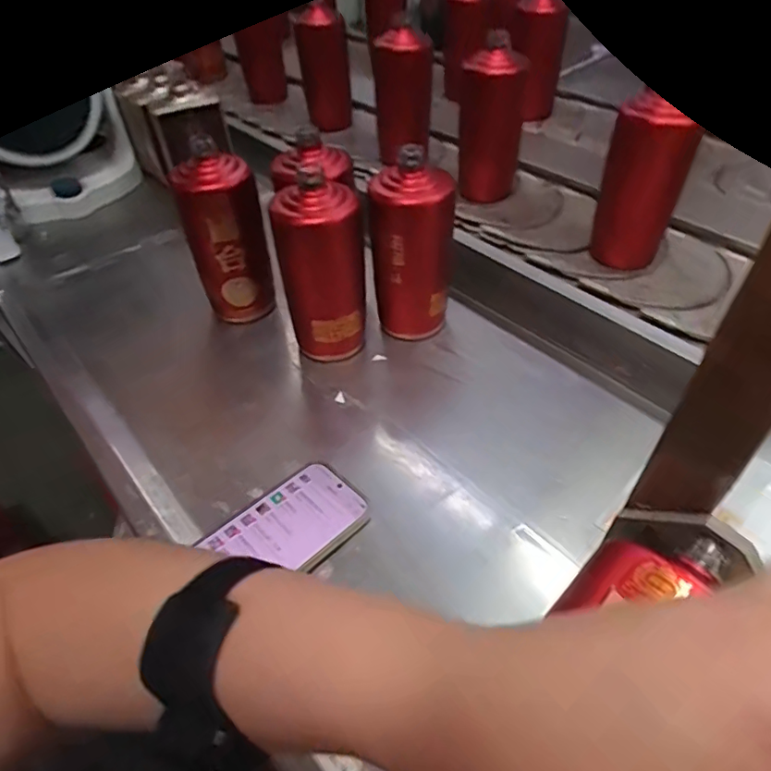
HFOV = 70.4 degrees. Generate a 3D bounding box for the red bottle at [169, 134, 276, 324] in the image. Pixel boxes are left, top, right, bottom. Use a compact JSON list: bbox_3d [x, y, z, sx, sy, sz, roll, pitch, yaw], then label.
[{"bbox_3d":[-0.174,-0.158,0.604,0.080,0.178,0.067,-20,48,-14],"label":"red bottle"}]

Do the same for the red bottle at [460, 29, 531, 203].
[{"bbox_3d":[0.138,-0.342,0.717,0.078,0.189,0.066,4,47,9],"label":"red bottle"}]

